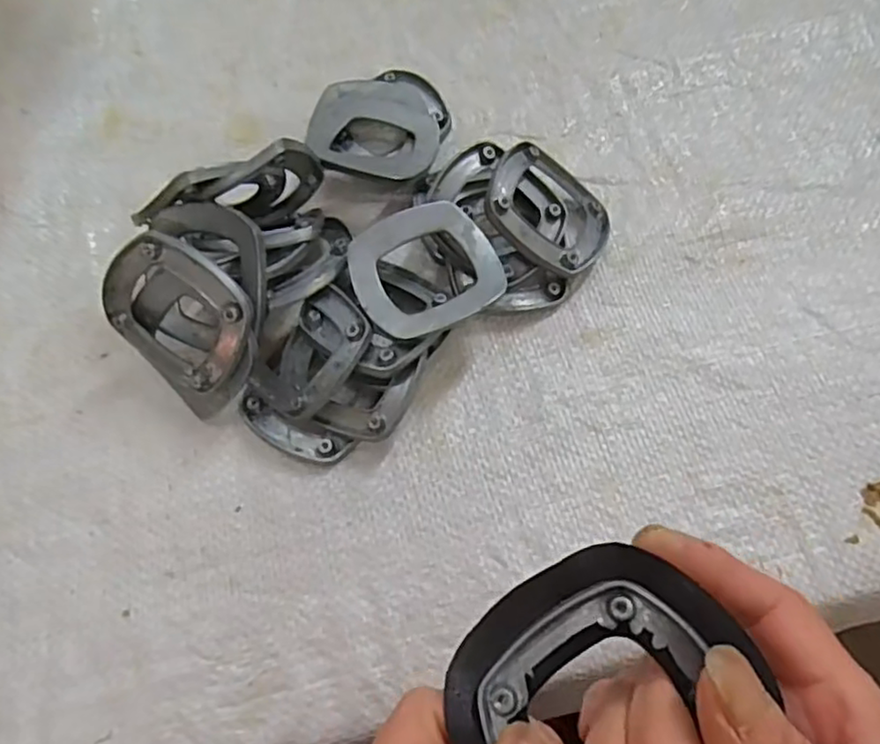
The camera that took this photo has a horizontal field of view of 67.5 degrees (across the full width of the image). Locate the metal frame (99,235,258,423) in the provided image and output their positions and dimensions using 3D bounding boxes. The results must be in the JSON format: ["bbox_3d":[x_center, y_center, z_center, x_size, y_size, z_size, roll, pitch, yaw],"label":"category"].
[{"bbox_3d":[-0.107,-0.018,0.272,0.068,0.068,0.010,40,32,-2],"label":"metal frame"}]

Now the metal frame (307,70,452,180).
[{"bbox_3d":[-0.032,-0.126,0.336,0.068,0.027,0.079,10,69,6],"label":"metal frame"}]

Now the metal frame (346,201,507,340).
[{"bbox_3d":[-0.007,-0.044,0.280,0.059,0.007,0.057,-26,70,-8],"label":"metal frame"}]

